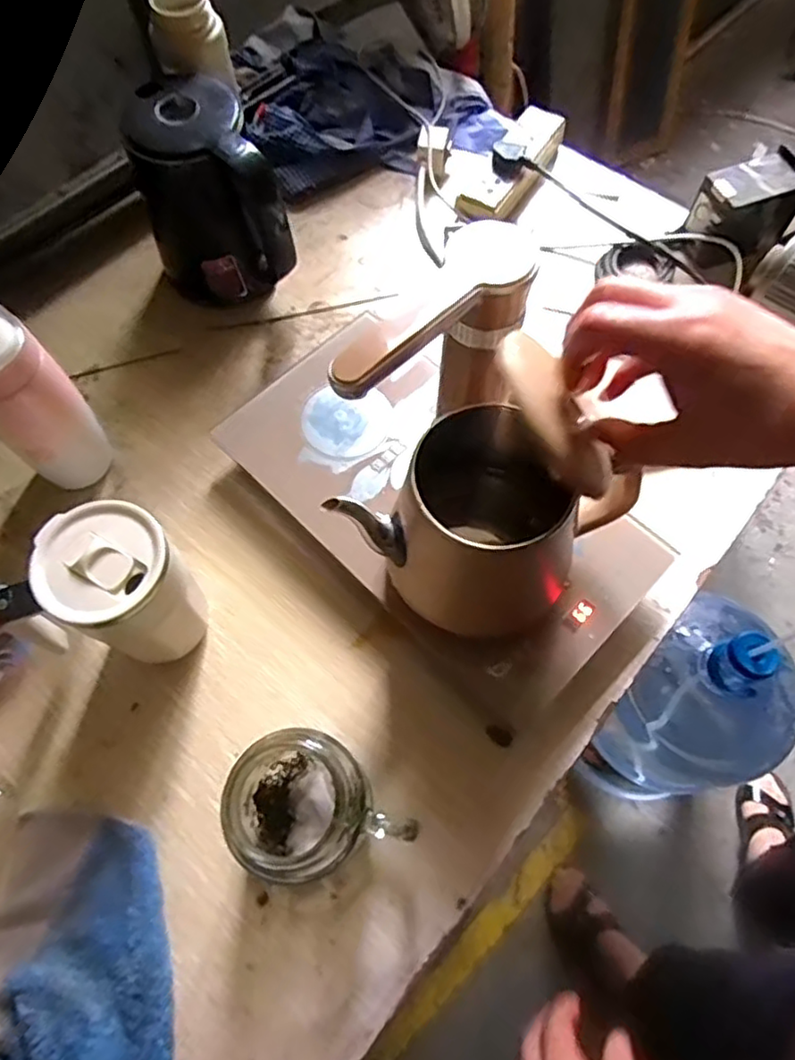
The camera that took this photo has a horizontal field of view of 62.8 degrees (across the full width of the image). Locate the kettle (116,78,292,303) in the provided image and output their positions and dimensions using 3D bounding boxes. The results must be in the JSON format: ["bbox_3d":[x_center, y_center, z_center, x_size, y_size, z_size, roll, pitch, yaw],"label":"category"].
[{"bbox_3d":[-0.177,-0.303,0.628,0.116,0.181,0.134,-31,66,-12],"label":"kettle"}]

